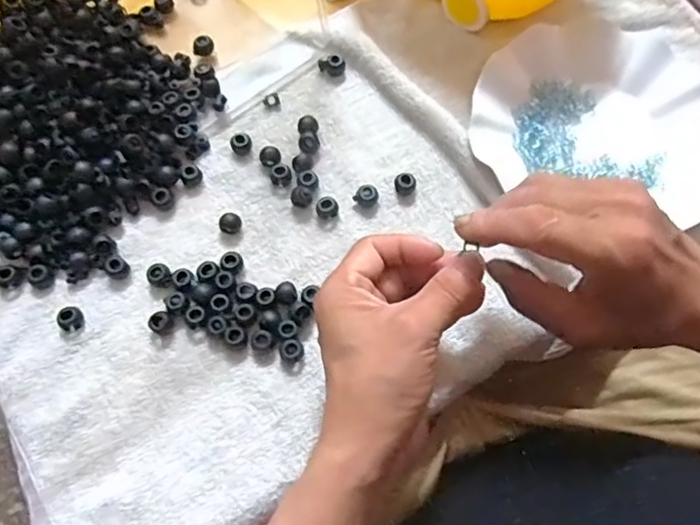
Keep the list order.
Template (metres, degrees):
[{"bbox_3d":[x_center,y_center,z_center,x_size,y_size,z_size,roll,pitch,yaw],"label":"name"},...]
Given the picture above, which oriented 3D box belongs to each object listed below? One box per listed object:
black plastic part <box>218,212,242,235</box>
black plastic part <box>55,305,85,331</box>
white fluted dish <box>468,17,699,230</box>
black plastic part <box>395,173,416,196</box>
[{"bbox_3d":[-0.082,-0.027,0.404,0.015,0.009,0.013,16,68,5],"label":"black plastic part"},{"bbox_3d":[-0.180,0.036,0.378,0.016,0.007,0.015,0,68,-1],"label":"black plastic part"},{"bbox_3d":[0.181,-0.102,0.432,0.177,0.023,0.169,0,68,-1],"label":"white fluted dish"},{"bbox_3d":[0.039,-0.055,0.417,0.015,0.012,0.013,11,68,3],"label":"black plastic part"}]

